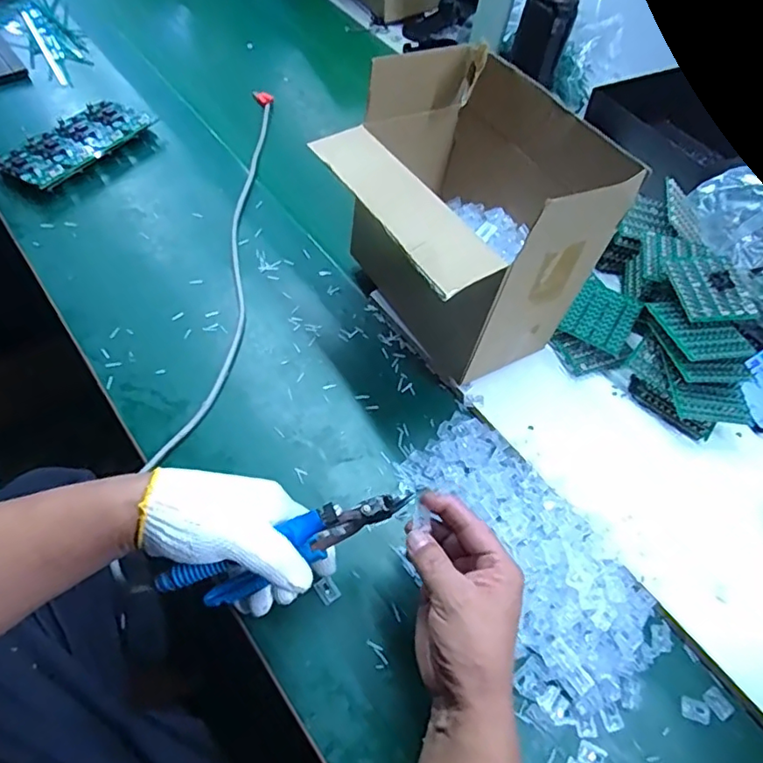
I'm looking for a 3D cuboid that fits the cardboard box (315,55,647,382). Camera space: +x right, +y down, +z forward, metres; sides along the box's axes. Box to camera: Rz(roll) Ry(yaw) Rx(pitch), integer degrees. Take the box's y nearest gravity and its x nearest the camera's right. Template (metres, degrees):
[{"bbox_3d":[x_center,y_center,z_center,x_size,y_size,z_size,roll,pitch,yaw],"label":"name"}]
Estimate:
[{"bbox_3d":[0.070,-0.153,0.580,0.201,0.227,0.236,-24,62,-19],"label":"cardboard box"}]

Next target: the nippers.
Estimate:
[{"bbox_3d":[-0.064,0.122,0.433,0.188,0.083,0.016,-25,59,0],"label":"nippers"}]

